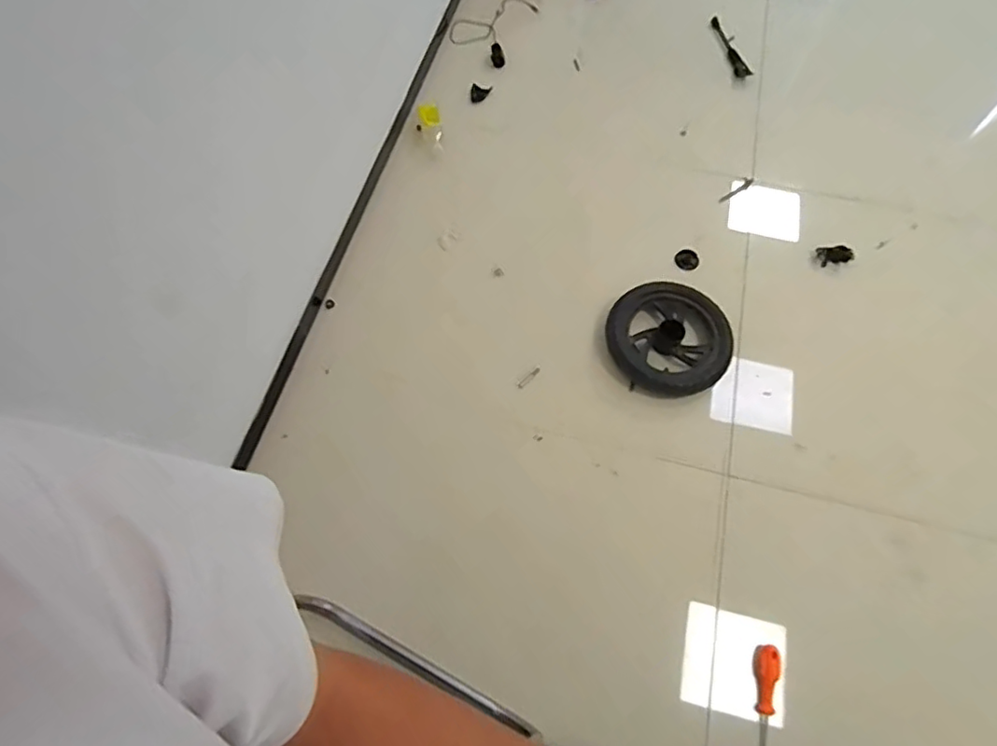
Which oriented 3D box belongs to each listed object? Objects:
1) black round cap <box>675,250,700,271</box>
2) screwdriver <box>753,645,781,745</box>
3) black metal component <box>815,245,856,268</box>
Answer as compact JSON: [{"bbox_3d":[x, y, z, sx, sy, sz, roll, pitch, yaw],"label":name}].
[{"bbox_3d":[0.443,-0.267,1.367,0.055,0.007,0.053,0,64,-1],"label":"black round cap"},{"bbox_3d":[0.447,0.566,0.976,0.036,0.032,0.202,10,64,4],"label":"screwdriver"},{"bbox_3d":[0.792,-0.276,1.372,0.088,0.016,0.047,-8,64,-5],"label":"black metal component"}]

